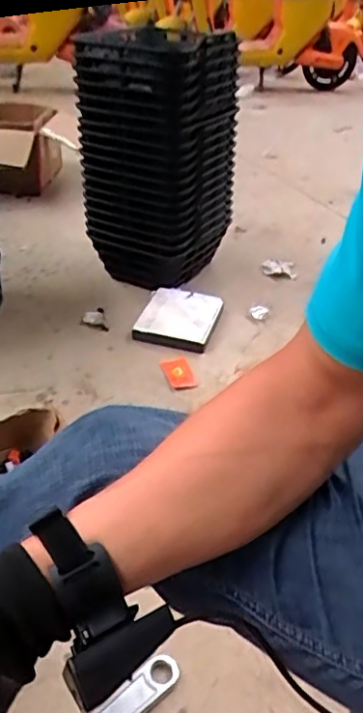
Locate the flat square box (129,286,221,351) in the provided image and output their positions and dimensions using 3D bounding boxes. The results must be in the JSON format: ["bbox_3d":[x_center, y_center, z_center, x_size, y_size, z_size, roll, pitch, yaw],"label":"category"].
[{"bbox_3d":[-0.003,-0.086,1.244,0.157,0.031,0.224,11,35,10],"label":"flat square box"}]

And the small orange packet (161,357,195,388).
[{"bbox_3d":[-0.005,0.034,1.094,0.050,0.005,0.074,-19,51,-12],"label":"small orange packet"}]

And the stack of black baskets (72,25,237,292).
[{"bbox_3d":[-0.057,-0.436,1.327,0.282,0.511,0.284,17,36,18],"label":"stack of black baskets"}]

